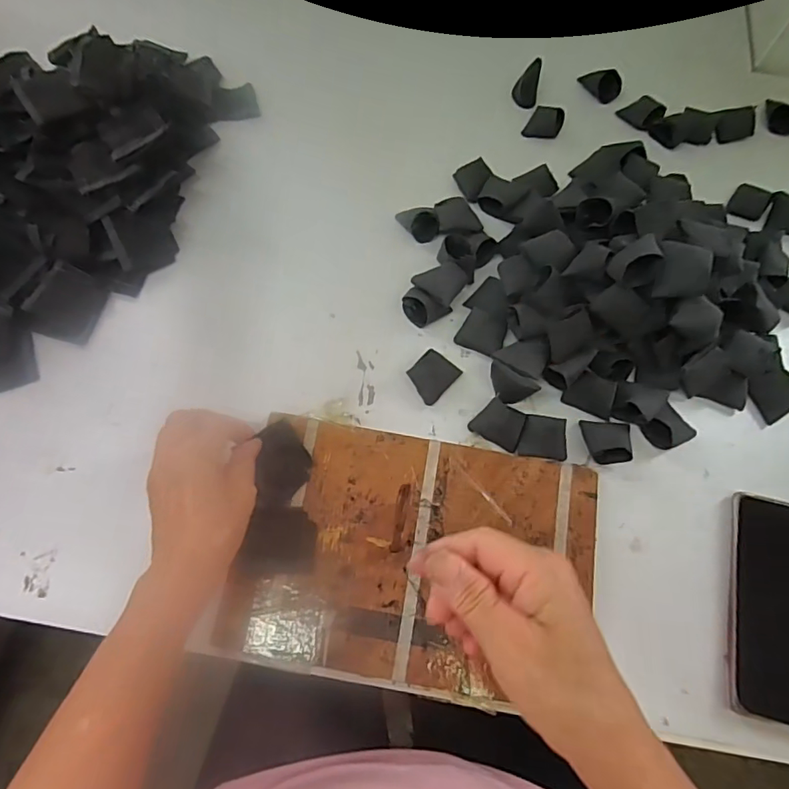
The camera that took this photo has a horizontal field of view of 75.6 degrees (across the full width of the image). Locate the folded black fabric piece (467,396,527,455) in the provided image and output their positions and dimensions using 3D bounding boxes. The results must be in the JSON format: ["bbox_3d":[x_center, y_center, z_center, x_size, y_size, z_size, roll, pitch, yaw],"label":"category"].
[{"bbox_3d":[0.088,0.025,0.427,0.042,0.018,0.032,30,71,9],"label":"folded black fabric piece"}]

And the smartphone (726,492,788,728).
[{"bbox_3d":[0.297,0.161,0.389,0.079,0.013,0.161,13,70,3],"label":"smartphone"}]

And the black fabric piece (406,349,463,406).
[{"bbox_3d":[0.033,-0.016,0.443,0.034,0.016,0.043,40,73,12],"label":"black fabric piece"}]

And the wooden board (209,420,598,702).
[{"bbox_3d":[0.019,0.121,0.389,0.261,0.011,0.178,10,70,2],"label":"wooden board"}]

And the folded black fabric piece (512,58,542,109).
[{"bbox_3d":[0.146,-0.340,0.556,0.027,0.036,0.030,15,70,3],"label":"folded black fabric piece"}]

